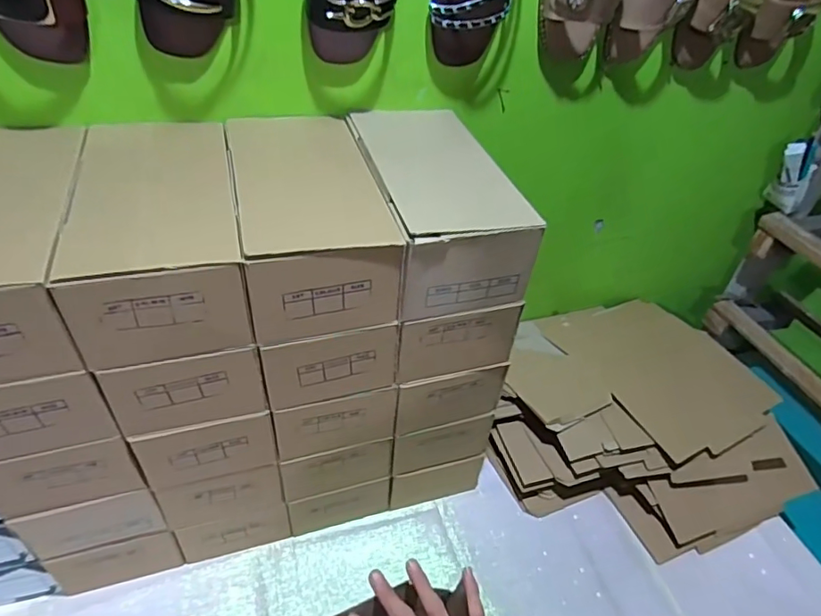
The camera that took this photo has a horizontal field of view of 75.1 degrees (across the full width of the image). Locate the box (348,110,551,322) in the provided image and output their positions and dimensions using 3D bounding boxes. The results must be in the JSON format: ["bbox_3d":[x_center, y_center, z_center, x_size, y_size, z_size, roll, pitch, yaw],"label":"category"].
[{"bbox_3d":[0.025,-0.118,0.595,0.138,0.114,0.243,-8,43,-16],"label":"box"}]

